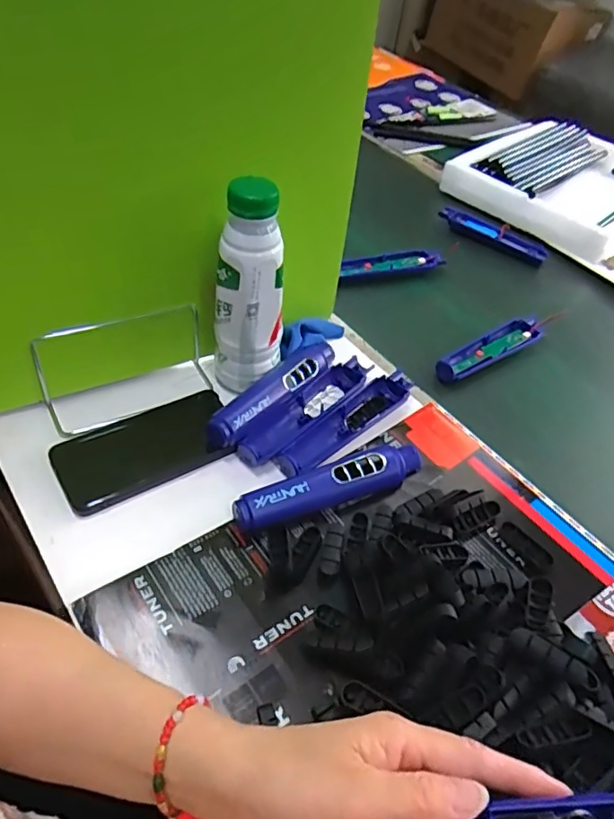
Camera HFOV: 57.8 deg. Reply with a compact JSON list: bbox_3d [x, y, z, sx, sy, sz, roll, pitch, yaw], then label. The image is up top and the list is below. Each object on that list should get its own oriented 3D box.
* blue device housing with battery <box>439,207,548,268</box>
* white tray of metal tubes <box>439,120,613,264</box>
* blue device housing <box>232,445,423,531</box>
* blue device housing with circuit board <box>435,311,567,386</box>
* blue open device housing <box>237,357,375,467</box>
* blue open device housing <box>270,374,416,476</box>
[{"bbox_3d":[0.284,-0.264,0.848,0.167,0.025,0.039,38,53,25],"label":"blue device housing with battery"},{"bbox_3d":[0.461,-0.395,0.957,0.402,0.047,0.319,-31,58,-31],"label":"white tray of metal tubes"},{"bbox_3d":[0.026,0.062,0.473,0.175,0.027,0.031,-18,52,-23],"label":"blue device housing"},{"bbox_3d":[0.221,-0.074,0.646,0.178,0.022,0.040,-28,57,-29],"label":"blue device housing with circuit board"},{"bbox_3d":[0.001,0.001,0.536,0.040,0.019,0.162,34,52,22],"label":"blue open device housing"},{"bbox_3d":[0.041,0.012,0.529,0.165,0.020,0.035,-33,59,-32],"label":"blue open device housing"}]

